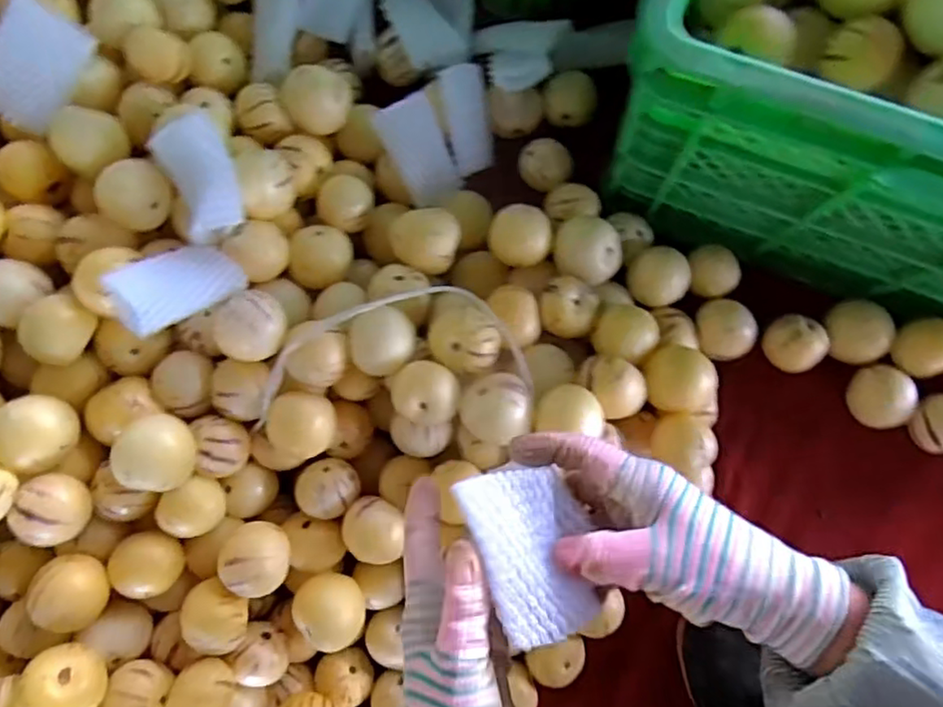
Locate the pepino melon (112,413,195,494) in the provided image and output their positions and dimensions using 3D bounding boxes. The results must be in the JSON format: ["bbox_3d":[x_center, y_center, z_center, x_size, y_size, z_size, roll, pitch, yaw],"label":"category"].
[{"bbox_3d":[-0.221,0.068,0.459,0.045,0.053,0.050,13,87,6],"label":"pepino melon"}]

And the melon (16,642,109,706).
[{"bbox_3d":[-0.282,0.229,0.442,0.044,0.042,0.051,-31,84,2],"label":"melon"}]

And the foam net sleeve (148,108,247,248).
[{"bbox_3d":[-0.195,-0.124,0.464,0.056,0.031,0.082,-16,92,17],"label":"foam net sleeve"}]

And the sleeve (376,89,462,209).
[{"bbox_3d":[-0.044,-0.172,0.551,0.047,0.014,0.087,-26,103,-9],"label":"sleeve"}]

